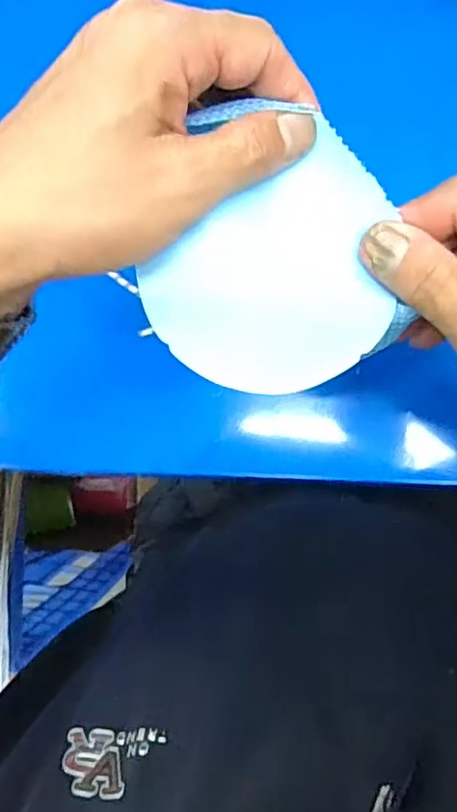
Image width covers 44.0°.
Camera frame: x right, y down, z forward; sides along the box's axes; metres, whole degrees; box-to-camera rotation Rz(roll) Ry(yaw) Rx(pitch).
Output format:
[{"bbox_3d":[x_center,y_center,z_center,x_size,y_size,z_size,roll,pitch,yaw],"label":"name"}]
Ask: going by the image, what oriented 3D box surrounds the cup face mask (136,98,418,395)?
[{"bbox_3d":[0.014,-0.057,0.210,0.089,0.020,0.100,-9,92,8],"label":"cup face mask"}]

